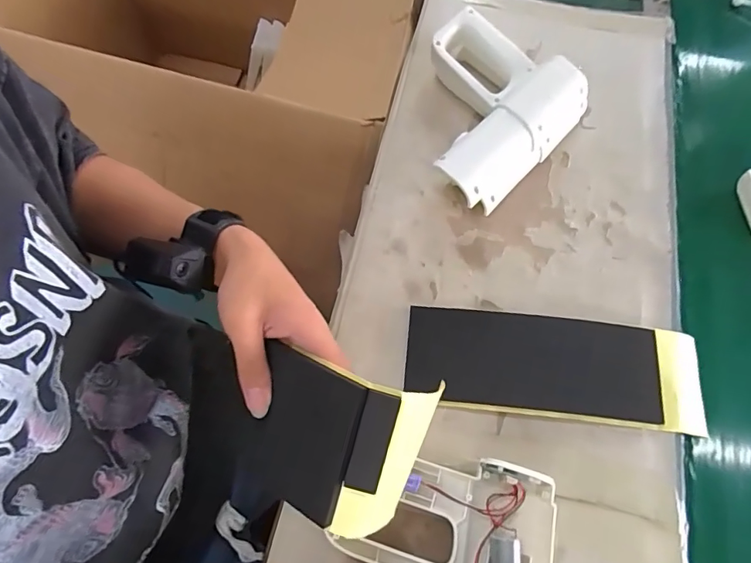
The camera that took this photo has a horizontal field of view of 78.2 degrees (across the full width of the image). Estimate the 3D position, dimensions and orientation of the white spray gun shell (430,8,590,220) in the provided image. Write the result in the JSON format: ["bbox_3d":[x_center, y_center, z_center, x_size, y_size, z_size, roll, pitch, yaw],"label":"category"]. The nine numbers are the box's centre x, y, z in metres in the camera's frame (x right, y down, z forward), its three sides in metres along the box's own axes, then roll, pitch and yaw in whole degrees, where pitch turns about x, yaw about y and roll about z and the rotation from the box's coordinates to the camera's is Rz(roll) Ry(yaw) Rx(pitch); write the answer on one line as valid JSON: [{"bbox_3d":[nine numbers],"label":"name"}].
[{"bbox_3d":[0.117,-0.199,0.531,0.181,0.066,0.197,41,72,14],"label":"white spray gun shell"}]

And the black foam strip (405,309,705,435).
[{"bbox_3d":[0.172,0.082,0.442,0.280,0.019,0.093,6,68,1],"label":"black foam strip"}]

